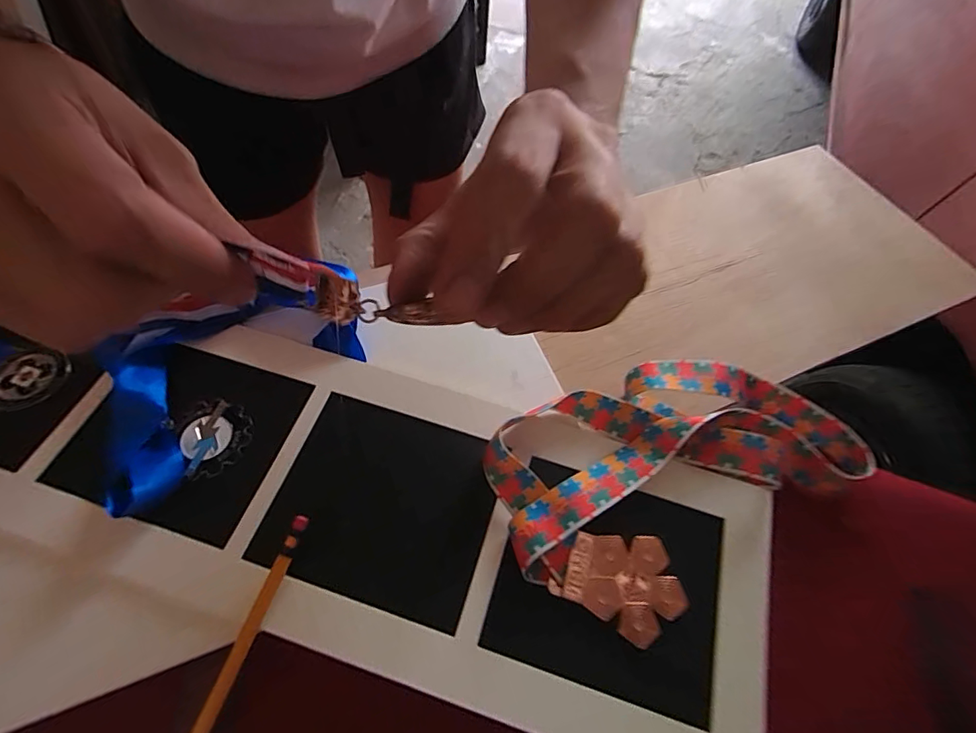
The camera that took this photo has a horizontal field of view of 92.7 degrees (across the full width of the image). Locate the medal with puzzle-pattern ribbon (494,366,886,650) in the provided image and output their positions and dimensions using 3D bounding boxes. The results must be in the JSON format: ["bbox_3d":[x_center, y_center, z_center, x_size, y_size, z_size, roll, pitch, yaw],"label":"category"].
[{"bbox_3d":[0.106,0.052,0.272,0.207,0.028,0.129,-27,66,-18],"label":"medal with puzzle-pattern ribbon"}]

